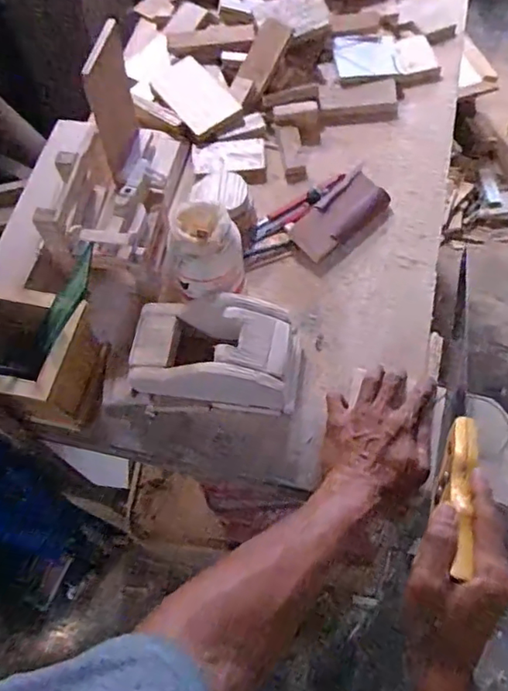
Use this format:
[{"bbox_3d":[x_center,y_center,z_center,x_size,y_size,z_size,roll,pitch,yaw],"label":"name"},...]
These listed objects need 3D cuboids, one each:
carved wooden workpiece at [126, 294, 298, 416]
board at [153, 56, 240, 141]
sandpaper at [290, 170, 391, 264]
[{"bbox_3d":[-0.045,0.007,0.590,0.187,0.093,0.101,3,63,4],"label":"carved wooden workpiece"},{"bbox_3d":[-0.086,-0.359,0.785,0.078,0.016,0.148,-33,66,-13],"label":"board"},{"bbox_3d":[0.110,-0.167,0.698,0.134,0.028,0.059,-42,69,-17],"label":"sandpaper"}]

